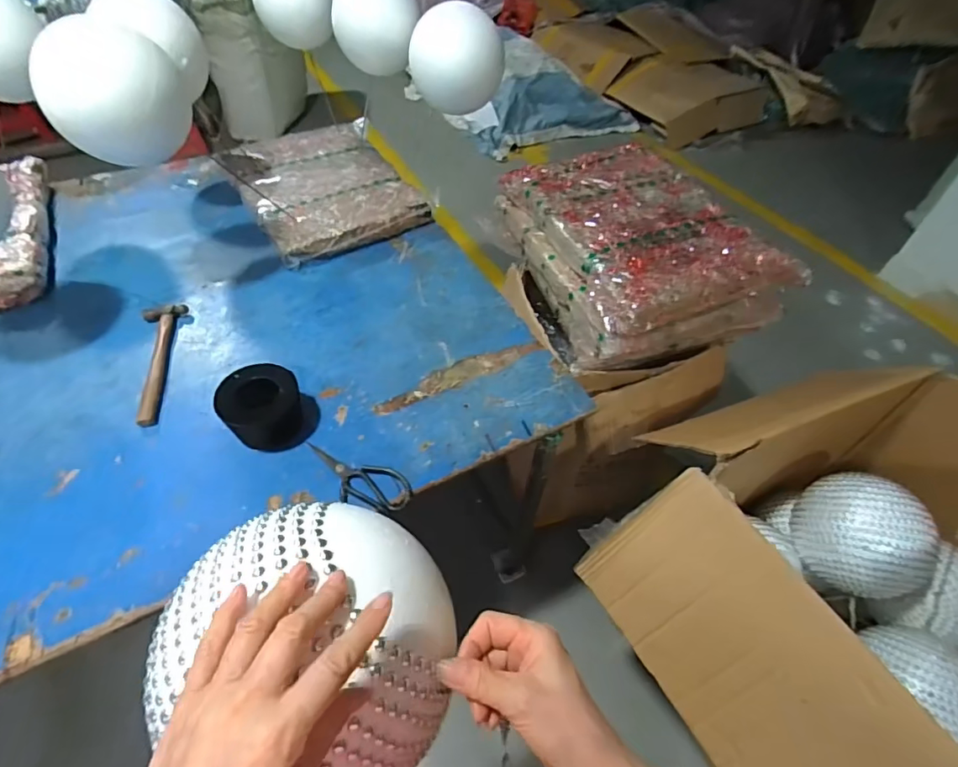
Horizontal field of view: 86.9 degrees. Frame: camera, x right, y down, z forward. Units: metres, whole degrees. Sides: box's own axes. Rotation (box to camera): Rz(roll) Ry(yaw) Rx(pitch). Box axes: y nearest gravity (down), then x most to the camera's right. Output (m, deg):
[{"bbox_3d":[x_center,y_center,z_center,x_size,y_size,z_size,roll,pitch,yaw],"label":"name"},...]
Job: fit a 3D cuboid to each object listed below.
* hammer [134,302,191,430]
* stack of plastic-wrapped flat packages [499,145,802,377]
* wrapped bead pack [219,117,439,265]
[{"bbox_3d":[-0.563,-0.041,0.868,0.067,0.026,0.268,-8,48,-8],"label":"hammer"},{"bbox_3d":[0.306,-0.276,1.045,0.377,0.164,0.504,-15,49,-14],"label":"stack of plastic-wrapped flat packages"},{"bbox_3d":[-0.372,-0.494,1.245,0.396,0.070,0.535,-26,53,-22],"label":"wrapped bead pack"}]

